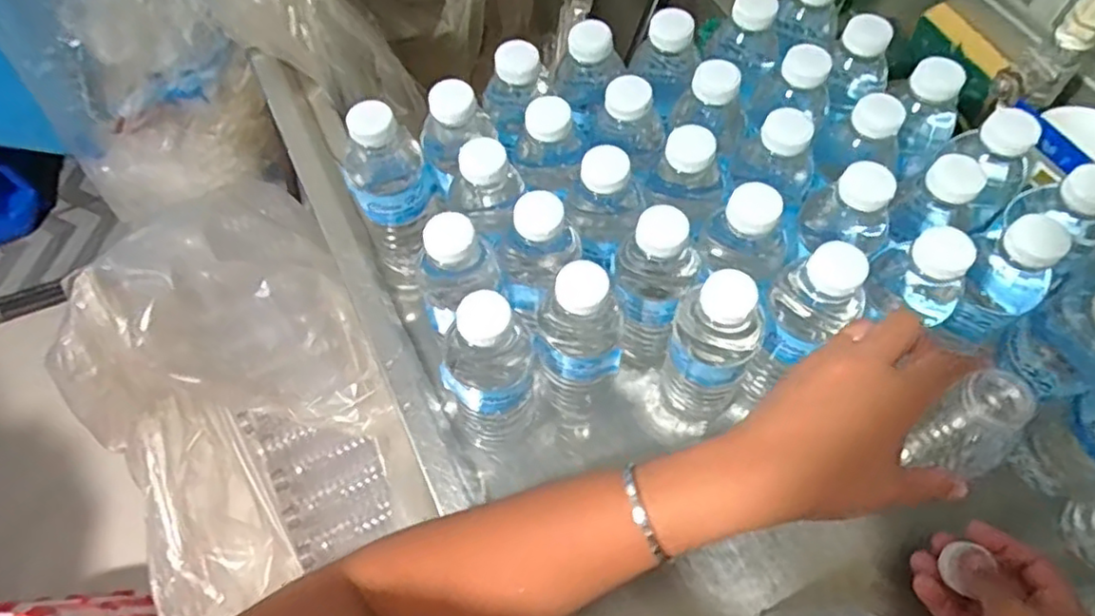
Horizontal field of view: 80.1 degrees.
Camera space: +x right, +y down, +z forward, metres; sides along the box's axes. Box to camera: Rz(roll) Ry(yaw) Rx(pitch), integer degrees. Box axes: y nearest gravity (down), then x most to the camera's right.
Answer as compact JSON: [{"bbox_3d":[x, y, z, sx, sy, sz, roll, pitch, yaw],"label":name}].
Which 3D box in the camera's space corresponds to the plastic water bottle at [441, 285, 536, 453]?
[{"bbox_3d":[-0.037,0.044,0.442,0.070,0.170,0.054,-30,67,-14],"label":"plastic water bottle"}]

